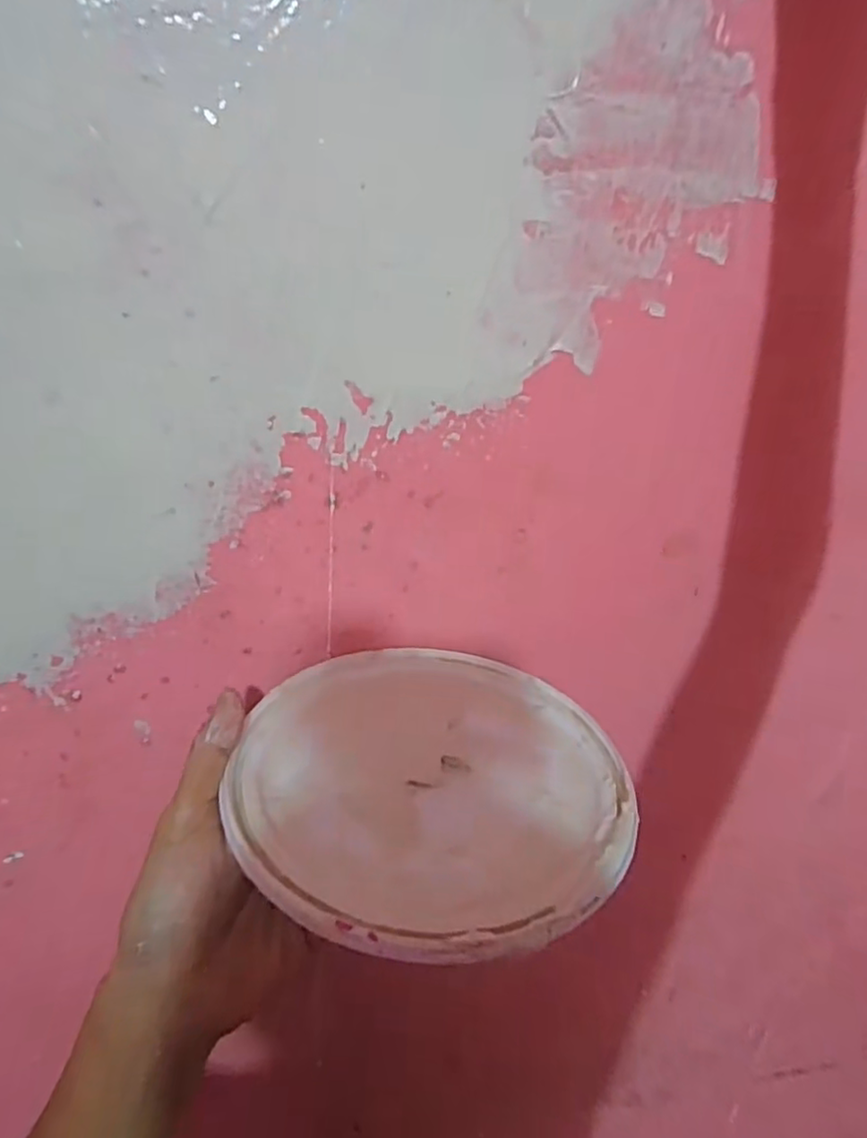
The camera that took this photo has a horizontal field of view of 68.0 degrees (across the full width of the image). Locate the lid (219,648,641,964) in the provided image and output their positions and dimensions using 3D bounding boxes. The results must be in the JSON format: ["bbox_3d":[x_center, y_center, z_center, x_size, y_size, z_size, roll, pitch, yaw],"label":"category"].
[{"bbox_3d":[-0.001,0.091,0.294,0.168,0.013,0.177,3,23,-1],"label":"lid"}]

